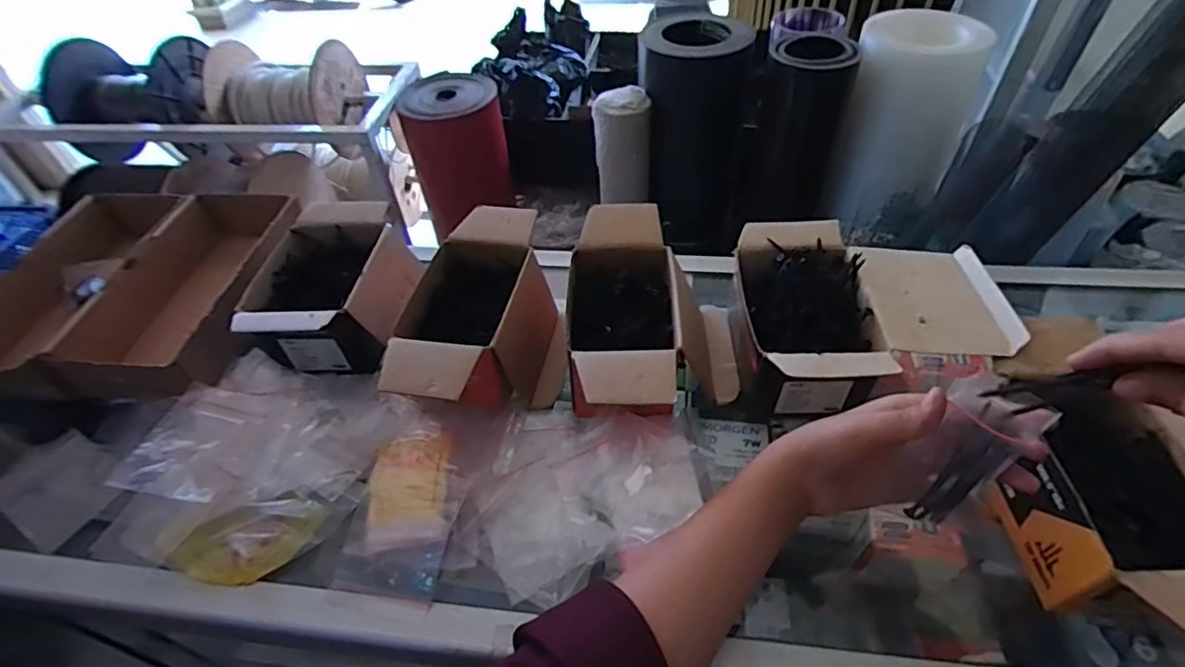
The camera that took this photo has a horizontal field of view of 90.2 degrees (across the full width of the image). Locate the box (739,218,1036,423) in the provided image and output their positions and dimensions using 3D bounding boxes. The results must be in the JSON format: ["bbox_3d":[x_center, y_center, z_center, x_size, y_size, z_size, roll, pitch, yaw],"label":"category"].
[{"bbox_3d":[0.212,-0.007,0.470,0.181,0.079,0.163,-1,47,4],"label":"box"}]

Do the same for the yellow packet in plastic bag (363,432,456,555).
[{"bbox_3d":[-0.134,0.110,0.432,0.056,0.013,0.086,-6,47,-1],"label":"yellow packet in plastic bag"}]

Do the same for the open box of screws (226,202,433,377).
[{"bbox_3d":[-0.239,-0.039,0.542,0.116,0.078,0.161,1,47,6],"label":"open box of screws"}]

